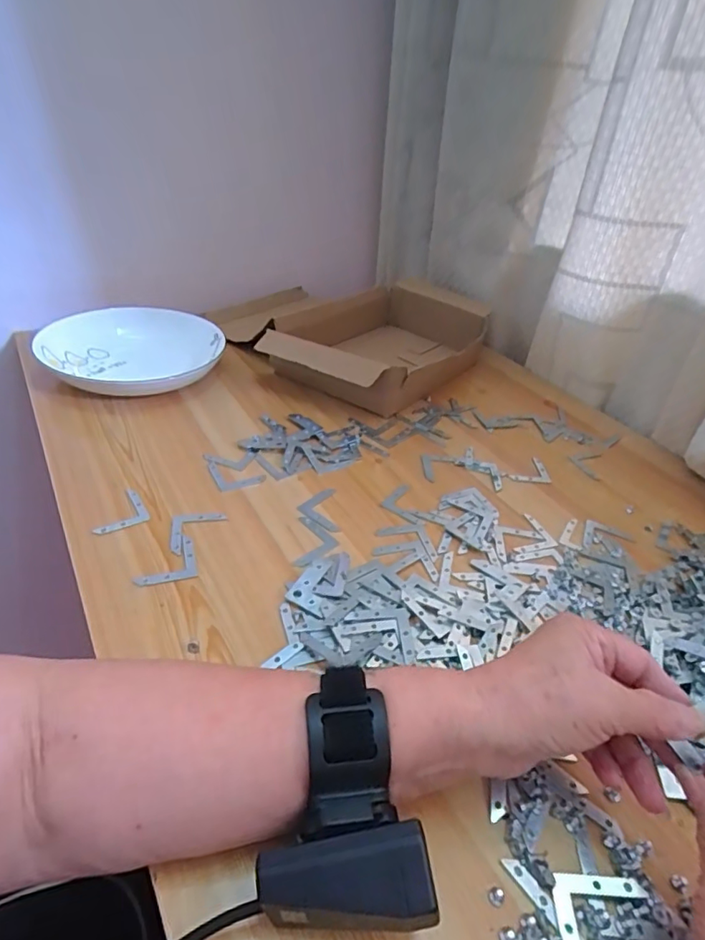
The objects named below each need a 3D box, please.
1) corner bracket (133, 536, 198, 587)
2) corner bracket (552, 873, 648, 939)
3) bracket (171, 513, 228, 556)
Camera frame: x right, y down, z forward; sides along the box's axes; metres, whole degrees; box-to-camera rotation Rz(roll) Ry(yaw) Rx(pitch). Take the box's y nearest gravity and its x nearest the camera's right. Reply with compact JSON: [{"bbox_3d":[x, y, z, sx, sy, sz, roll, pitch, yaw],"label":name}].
[{"bbox_3d":[-0.136,0.065,0.374,0.041,0.004,0.041,-8,39,-20],"label":"corner bracket"},{"bbox_3d":[0.106,0.200,0.234,0.053,0.004,0.030,-28,35,-32],"label":"corner bracket"},{"bbox_3d":[-0.119,0.049,0.402,0.042,0.004,0.042,-2,37,-14],"label":"bracket"}]

